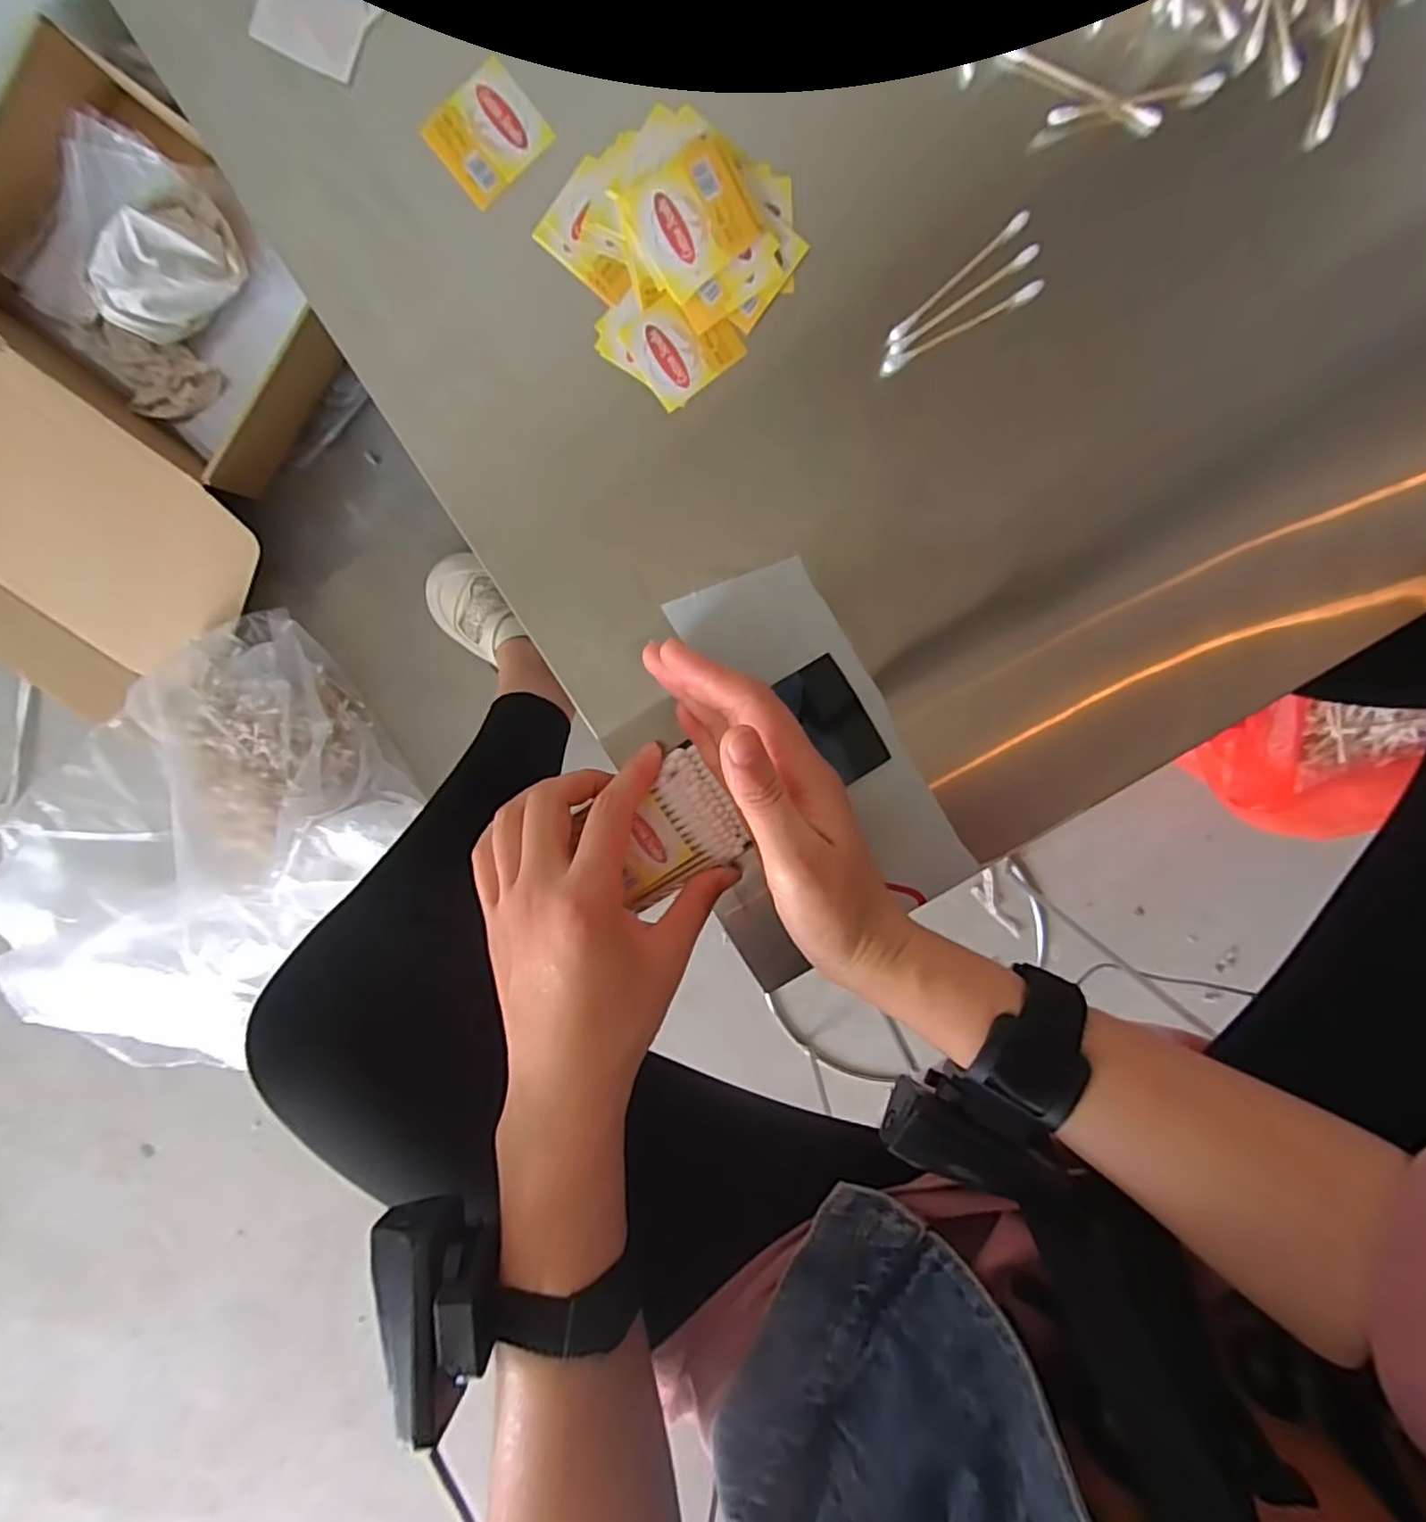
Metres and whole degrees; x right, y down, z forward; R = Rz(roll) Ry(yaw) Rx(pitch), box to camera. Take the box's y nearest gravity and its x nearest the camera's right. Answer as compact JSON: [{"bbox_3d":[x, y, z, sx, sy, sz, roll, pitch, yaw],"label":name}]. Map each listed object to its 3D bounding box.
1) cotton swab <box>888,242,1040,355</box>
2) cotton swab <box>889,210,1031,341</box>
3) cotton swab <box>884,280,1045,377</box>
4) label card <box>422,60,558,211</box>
[{"bbox_3d":[0.106,-0.198,0.284,0.072,0.005,0.005,-34,98,4],"label":"cotton swab"},{"bbox_3d":[0.105,-0.206,0.281,0.072,0.007,0.006,-40,97,5],"label":"cotton swab"},{"bbox_3d":[0.107,-0.187,0.286,0.075,0.005,0.006,-27,98,3],"label":"cotton swab"},{"bbox_3d":[-0.093,-0.261,0.271,0.043,0.004,0.036,-44,97,6],"label":"label card"}]

